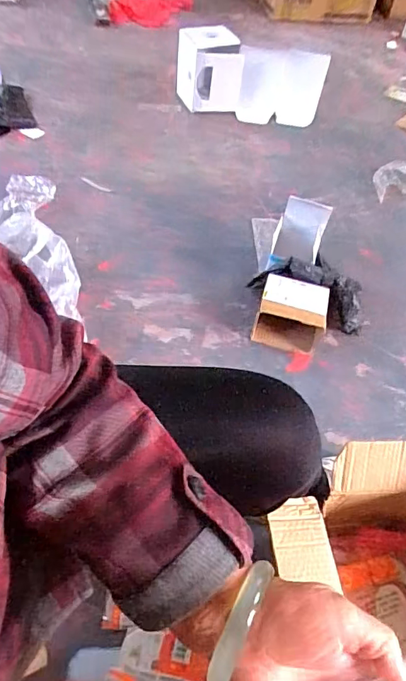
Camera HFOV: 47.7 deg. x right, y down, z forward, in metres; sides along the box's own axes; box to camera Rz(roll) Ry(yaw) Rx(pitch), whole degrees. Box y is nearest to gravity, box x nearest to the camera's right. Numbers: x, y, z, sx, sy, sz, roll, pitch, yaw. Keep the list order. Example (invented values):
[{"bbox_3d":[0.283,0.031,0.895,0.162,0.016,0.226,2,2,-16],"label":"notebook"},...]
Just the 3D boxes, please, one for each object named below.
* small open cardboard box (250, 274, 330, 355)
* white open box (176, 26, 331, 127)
[{"bbox_3d":[0.183,-0.051,0.962,0.136,0.101,0.125,15,56,6],"label":"small open cardboard box"},{"bbox_3d":[0.137,-0.828,1.425,0.437,0.232,0.197,4,55,-1],"label":"white open box"}]

